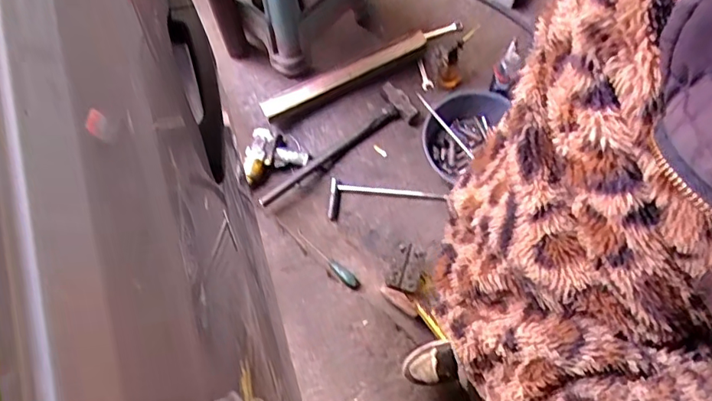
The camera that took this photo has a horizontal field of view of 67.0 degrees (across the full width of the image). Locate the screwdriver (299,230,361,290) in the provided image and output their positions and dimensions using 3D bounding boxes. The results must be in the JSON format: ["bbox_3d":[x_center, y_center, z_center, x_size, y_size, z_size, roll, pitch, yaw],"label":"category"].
[{"bbox_3d":[-0.082,0.173,1.575,0.240,0.027,0.040,42,75,15],"label":"screwdriver"}]

